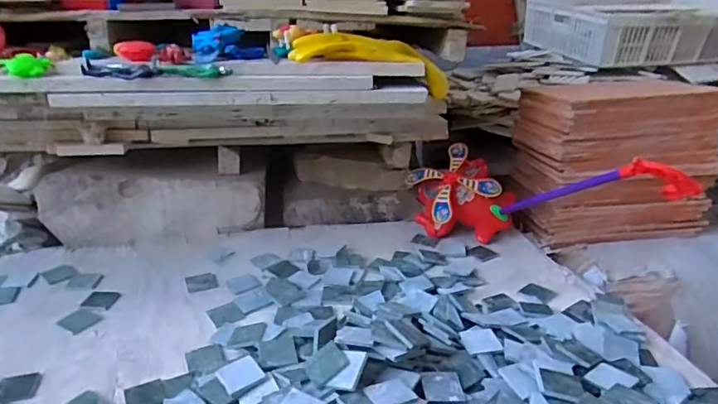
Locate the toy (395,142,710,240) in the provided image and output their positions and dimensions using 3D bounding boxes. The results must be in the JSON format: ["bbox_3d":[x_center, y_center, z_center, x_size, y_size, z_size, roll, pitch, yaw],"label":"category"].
[{"bbox_3d":[0.310,-0.027,0.979,0.169,0.202,0.609,-12,2,-24],"label":"toy"}]

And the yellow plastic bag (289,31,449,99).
[{"bbox_3d":[0.024,-0.254,0.954,0.287,0.072,0.107,11,22,-7],"label":"yellow plastic bag"}]

